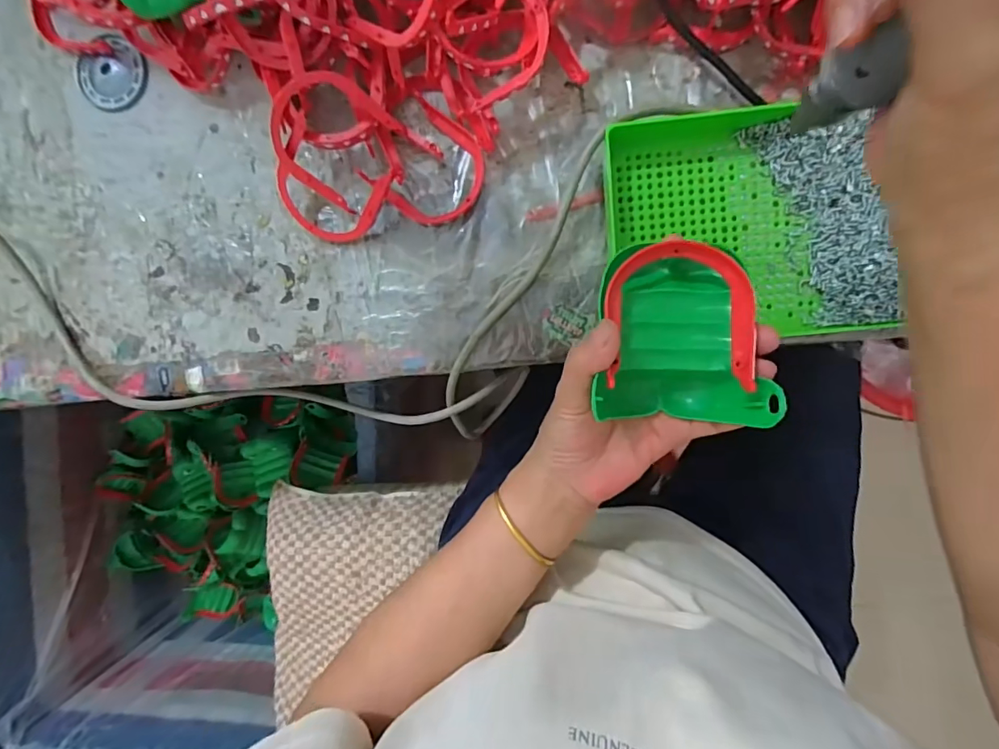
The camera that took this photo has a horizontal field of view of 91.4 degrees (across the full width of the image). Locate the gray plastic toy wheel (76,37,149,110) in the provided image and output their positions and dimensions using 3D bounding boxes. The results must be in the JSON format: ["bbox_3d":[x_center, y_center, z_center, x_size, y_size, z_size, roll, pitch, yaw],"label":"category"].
[{"bbox_3d":[-0.299,-0.231,0.378,0.055,0.005,0.044,-24,91,5],"label":"gray plastic toy wheel"}]

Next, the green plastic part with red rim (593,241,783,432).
[{"bbox_3d":[0.095,-0.021,0.265,0.086,0.050,0.097,-2,96,4],"label":"green plastic part with red rim"}]

